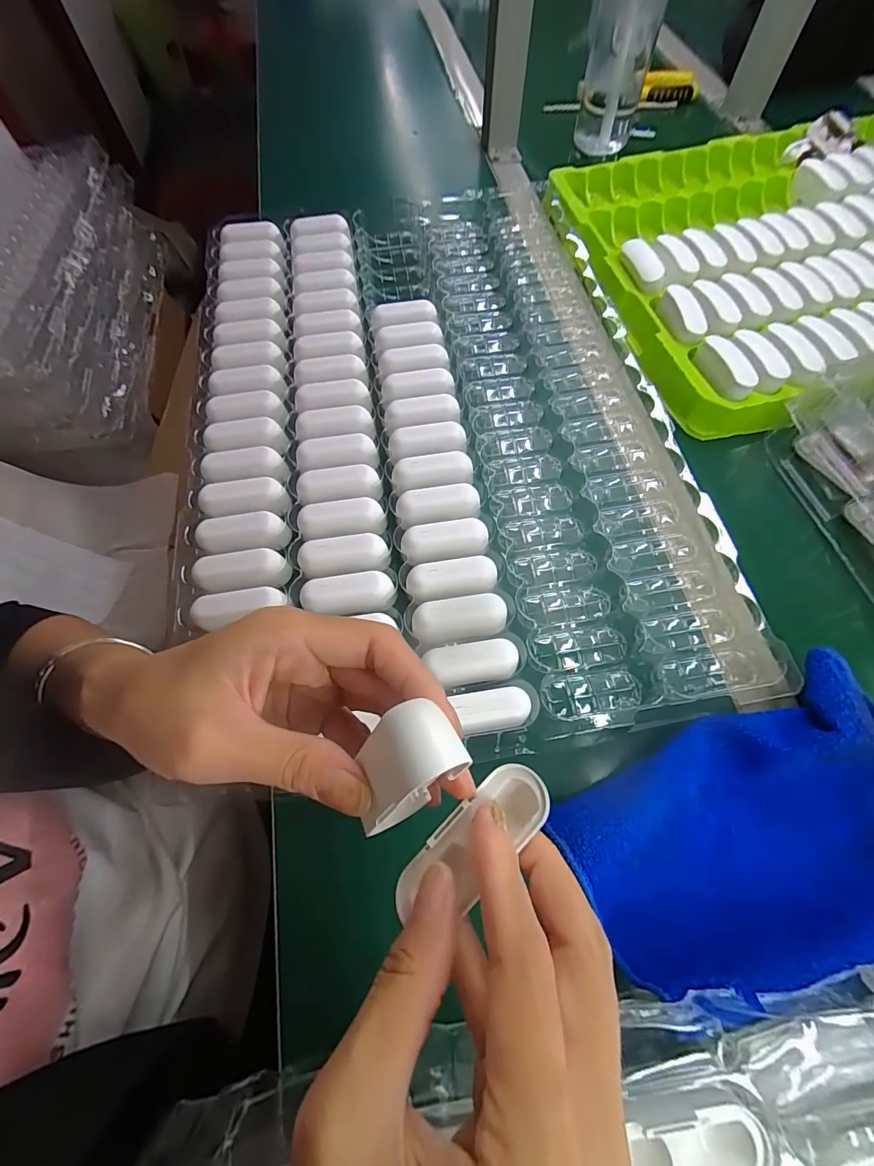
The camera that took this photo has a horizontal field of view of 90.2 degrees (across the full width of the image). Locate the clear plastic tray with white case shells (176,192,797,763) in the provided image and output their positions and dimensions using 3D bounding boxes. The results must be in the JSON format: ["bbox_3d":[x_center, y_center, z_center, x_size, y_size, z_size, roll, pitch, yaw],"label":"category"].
[{"bbox_3d":[-0.014,-0.152,0.381,0.382,0.038,0.575,-11,65,-2],"label":"clear plastic tray with white case shells"}]

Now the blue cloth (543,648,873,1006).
[{"bbox_3d":[0.185,0.136,0.231,0.214,0.043,0.131,-25,67,-9],"label":"blue cloth"}]

